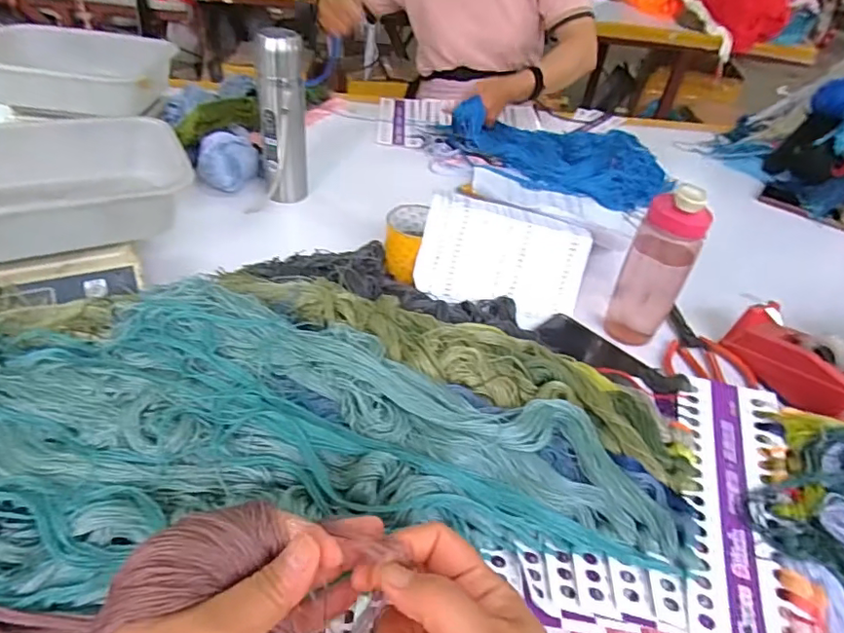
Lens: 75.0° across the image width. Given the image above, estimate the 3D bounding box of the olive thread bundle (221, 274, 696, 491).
[{"bbox_3d":[0.018,0.022,0.542,0.477,0.050,0.137,19,42,13],"label":"olive thread bundle"}]

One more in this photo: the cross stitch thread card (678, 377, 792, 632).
[{"bbox_3d":[0.253,0.143,0.444,0.080,0.010,0.245,18,45,7],"label":"cross stitch thread card"}]

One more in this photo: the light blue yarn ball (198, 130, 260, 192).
[{"bbox_3d":[-0.297,-0.233,0.847,0.087,0.059,0.083,-4,42,-14],"label":"light blue yarn ball"}]

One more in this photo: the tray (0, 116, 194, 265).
[{"bbox_3d":[-0.402,-0.131,0.579,0.264,0.086,0.157,-17,46,-26],"label":"tray"}]

